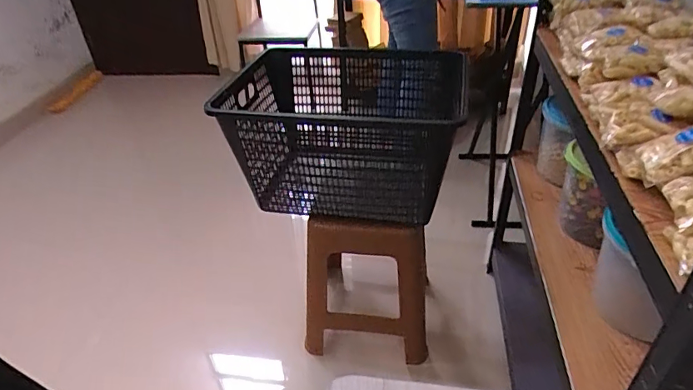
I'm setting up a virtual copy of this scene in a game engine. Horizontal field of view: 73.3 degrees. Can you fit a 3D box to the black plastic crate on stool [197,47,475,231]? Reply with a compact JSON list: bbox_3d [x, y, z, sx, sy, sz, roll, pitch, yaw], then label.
[{"bbox_3d":[-0.013,-0.179,1.229,0.584,0.295,0.452,3,36,9],"label":"black plastic crate on stool"}]

